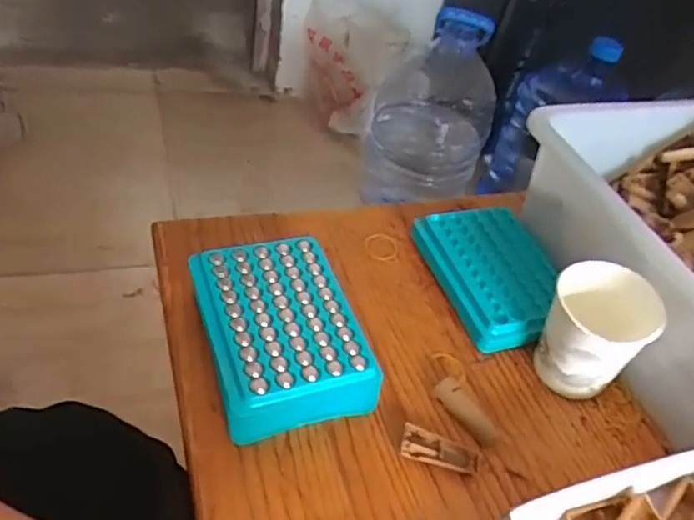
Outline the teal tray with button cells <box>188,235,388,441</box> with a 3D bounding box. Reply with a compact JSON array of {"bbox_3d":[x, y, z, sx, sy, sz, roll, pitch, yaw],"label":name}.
[{"bbox_3d":[-0.044,0.047,0.402,0.096,0.041,0.126,-9,50,-20],"label":"teal tray with button cells"}]

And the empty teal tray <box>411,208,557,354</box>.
[{"bbox_3d":[0.117,0.008,0.483,0.089,0.018,0.128,-13,53,-16],"label":"empty teal tray"}]

